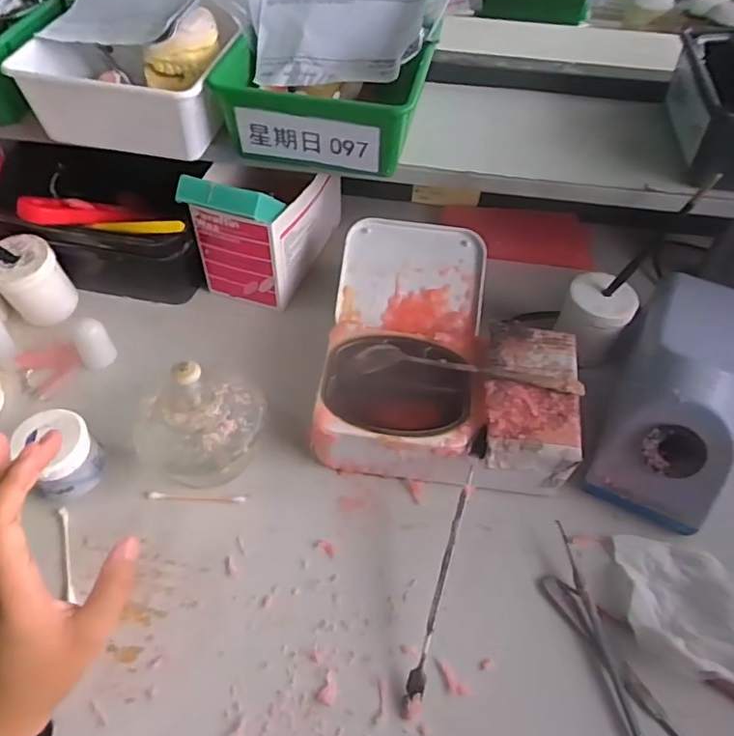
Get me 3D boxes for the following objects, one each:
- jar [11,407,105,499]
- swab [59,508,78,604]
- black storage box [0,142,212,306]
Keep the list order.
[{"bbox_3d":[-0.223,0.062,0.434,0.047,0.046,0.049,1,51,-2],"label":"jar"},{"bbox_3d":[-0.212,0.129,0.420,0.006,0.004,0.070,-16,54,-15],"label":"swab"},{"bbox_3d":[-0.250,-0.145,0.574,0.197,0.100,0.133,4,51,1],"label":"black storage box"}]

